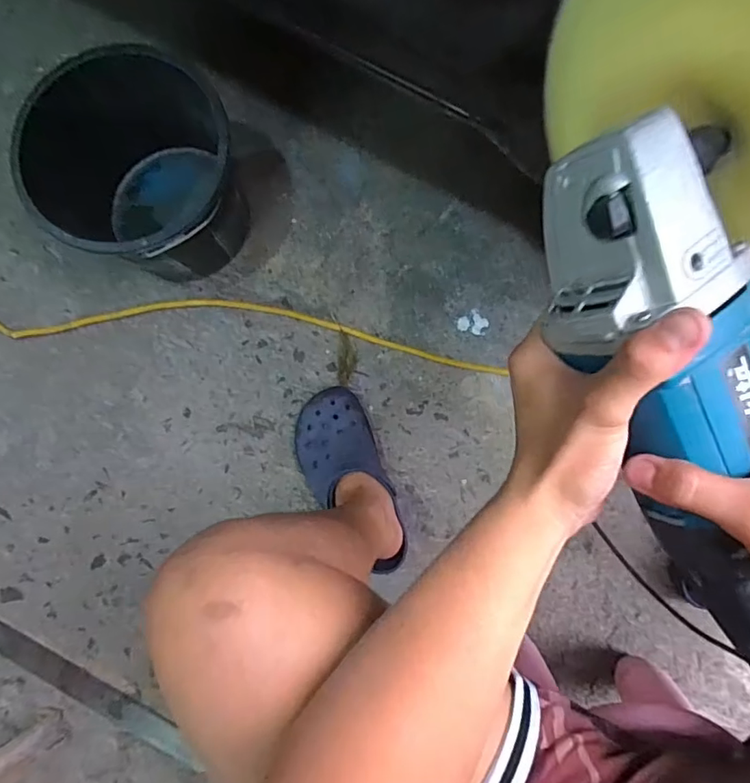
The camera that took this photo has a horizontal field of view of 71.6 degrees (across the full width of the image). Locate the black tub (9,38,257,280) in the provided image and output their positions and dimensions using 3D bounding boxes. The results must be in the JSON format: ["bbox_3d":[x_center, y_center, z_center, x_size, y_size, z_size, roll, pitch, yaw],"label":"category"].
[{"bbox_3d":[-0.340,-0.292,0.787,0.264,0.247,0.247,0,82,3],"label":"black tub"}]

